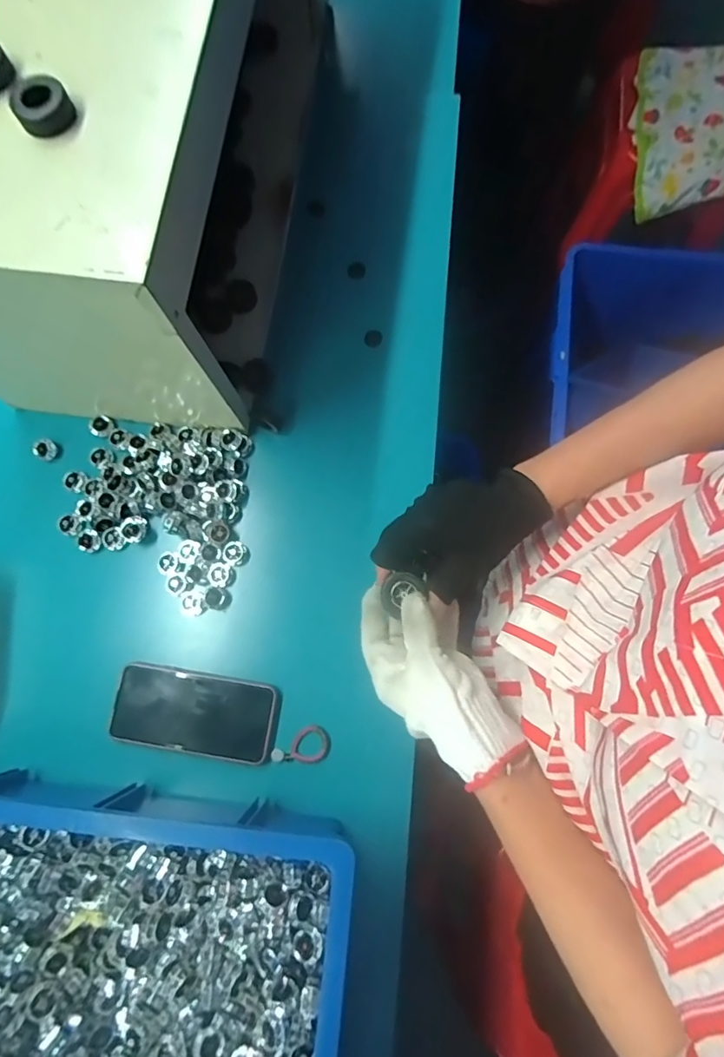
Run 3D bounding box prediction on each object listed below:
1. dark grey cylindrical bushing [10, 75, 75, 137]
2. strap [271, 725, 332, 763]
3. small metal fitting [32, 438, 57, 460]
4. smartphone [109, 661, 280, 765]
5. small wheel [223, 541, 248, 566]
[{"bbox_3d":[-0.217,-0.287,0.343,0.037,0.017,0.031,-31,80,-4],"label":"dark grey cylindrical bushing"},{"bbox_3d":[-0.060,0.227,0.517,0.059,0.008,0.034,-33,73,-6],"label":"strap"},{"bbox_3d":[-0.371,-0.093,0.590,0.018,0.015,0.024,28,81,6],"label":"small metal fitting"},{"bbox_3d":[-0.175,0.191,0.525,0.167,0.007,0.078,9,78,5],"label":"smartphone"},{"bbox_3d":[-0.141,0.028,0.564,0.021,0.025,0.025,35,82,8],"label":"small wheel"}]

